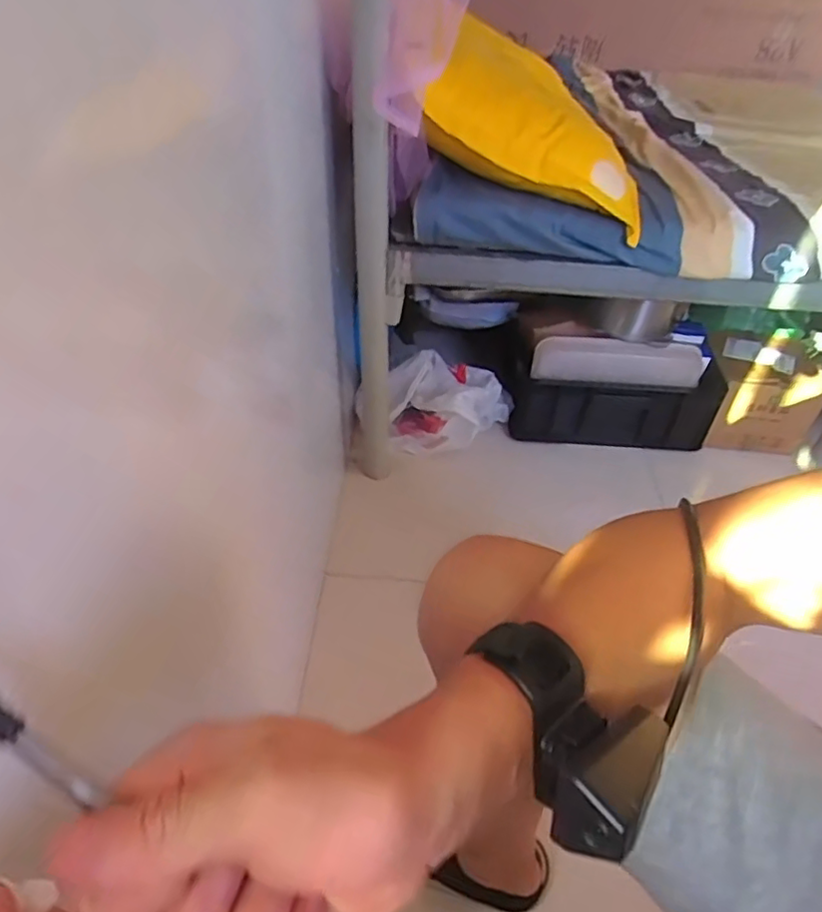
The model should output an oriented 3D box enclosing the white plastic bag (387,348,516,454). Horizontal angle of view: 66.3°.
[{"bbox_3d":[0.074,-0.095,1.208,0.230,0.143,0.140,9,42,7],"label":"white plastic bag"}]

